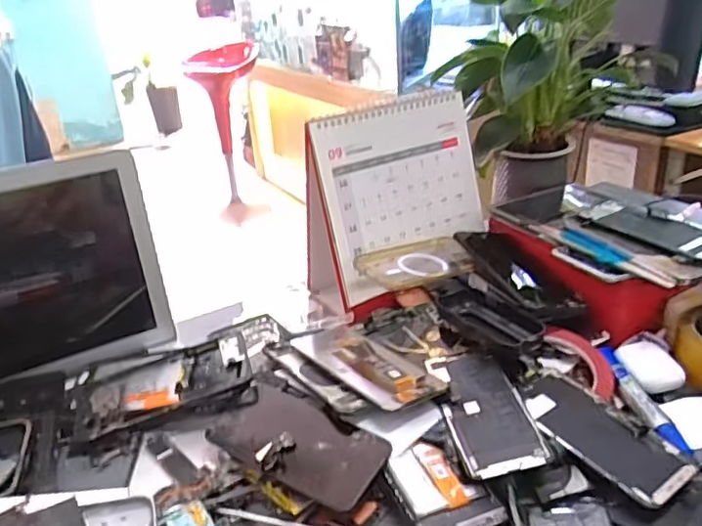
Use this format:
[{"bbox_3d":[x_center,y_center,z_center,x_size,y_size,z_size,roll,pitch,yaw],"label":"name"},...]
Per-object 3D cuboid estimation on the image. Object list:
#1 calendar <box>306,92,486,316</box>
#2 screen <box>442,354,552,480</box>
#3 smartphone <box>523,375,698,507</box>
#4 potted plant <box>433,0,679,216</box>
[{"bbox_3d":[0.049,-0.070,0.696,0.203,0.212,0.118,-22,31,-31],"label":"calendar"},{"bbox_3d":[0.112,0.121,0.496,0.065,0.011,0.128,-9,27,-8],"label":"screen"},{"bbox_3d":[0.195,0.134,0.472,0.060,0.006,0.133,-20,30,-28],"label":"smartphone"},{"bbox_3d":[0.255,-0.220,0.753,0.232,0.316,0.170,-8,27,-6],"label":"potted plant"}]

